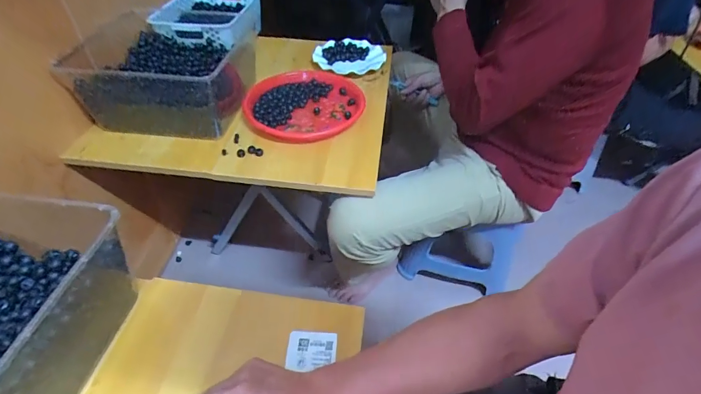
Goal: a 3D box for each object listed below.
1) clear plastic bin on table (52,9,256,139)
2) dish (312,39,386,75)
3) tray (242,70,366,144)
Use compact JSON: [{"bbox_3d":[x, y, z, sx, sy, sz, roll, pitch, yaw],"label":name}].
[{"bbox_3d":[-0.358,-0.259,0.781,0.299,0.138,0.274,8,45,5],"label":"clear plastic bin on table"},{"bbox_3d":[0.004,-0.355,0.947,0.179,0.039,0.137,-28,52,-27],"label":"dish"},{"bbox_3d":[-0.093,-0.201,0.800,0.235,0.049,0.226,2,45,-1],"label":"tray"}]

